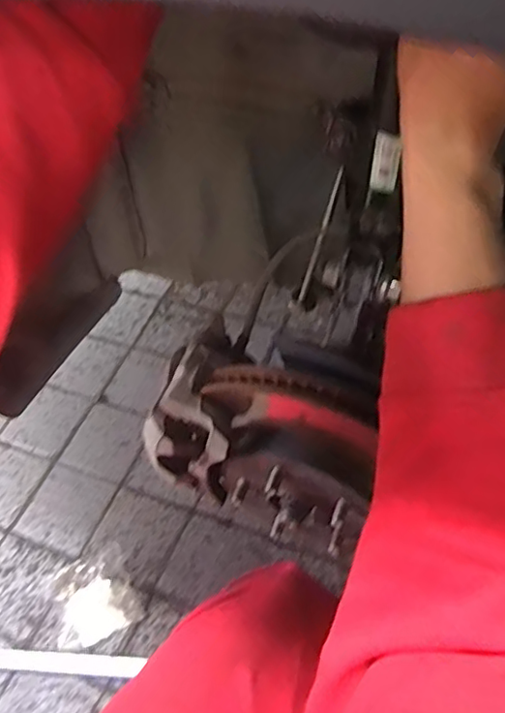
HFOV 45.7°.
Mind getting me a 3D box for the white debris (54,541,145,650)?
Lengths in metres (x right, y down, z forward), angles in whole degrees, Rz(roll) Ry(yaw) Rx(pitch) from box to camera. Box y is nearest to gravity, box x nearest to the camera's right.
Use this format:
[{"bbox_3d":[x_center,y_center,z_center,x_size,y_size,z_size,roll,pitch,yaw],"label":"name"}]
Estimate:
[{"bbox_3d":[-0.266,0.392,0.991,0.131,0.033,0.144,-24,49,-14],"label":"white debris"}]

